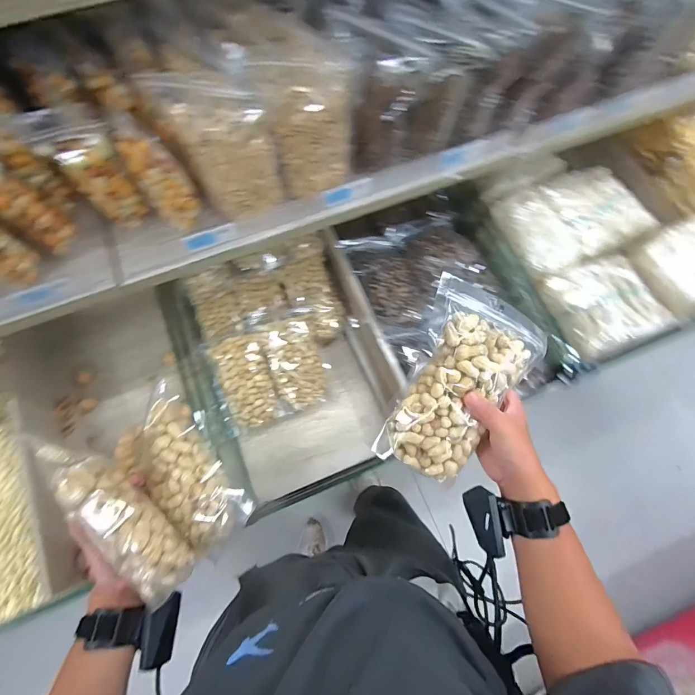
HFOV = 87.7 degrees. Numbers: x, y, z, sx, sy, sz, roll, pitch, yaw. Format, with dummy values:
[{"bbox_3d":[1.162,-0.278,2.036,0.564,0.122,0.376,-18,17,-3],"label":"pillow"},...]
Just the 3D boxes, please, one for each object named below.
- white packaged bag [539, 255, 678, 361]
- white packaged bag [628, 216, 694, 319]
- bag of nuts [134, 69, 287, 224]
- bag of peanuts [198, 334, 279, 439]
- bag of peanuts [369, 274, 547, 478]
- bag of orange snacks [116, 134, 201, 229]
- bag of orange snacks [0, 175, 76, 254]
[{"bbox_3d":[0.526,-0.092,0.737,0.184,0.067,0.195,-18,75,-6],"label":"white packaged bag"},{"bbox_3d":[0.688,-0.163,0.729,0.159,0.065,0.183,-27,66,3],"label":"white packaged bag"},{"bbox_3d":[-0.163,-0.264,0.490,0.122,0.175,0.081,-21,75,-7],"label":"bag of nuts"},{"bbox_3d":[-0.220,0.074,0.765,0.125,0.051,0.203,-16,91,-6],"label":"bag of peanuts"},{"bbox_3d":[0.132,0.047,0.413,0.138,0.050,0.218,23,94,0],"label":"bag of peanuts"},{"bbox_3d":[-0.255,-0.229,0.506,0.058,0.141,0.069,-39,78,-11],"label":"bag of orange snacks"},{"bbox_3d":[-0.449,-0.192,0.492,0.082,0.133,0.057,34,76,8],"label":"bag of orange snacks"}]

